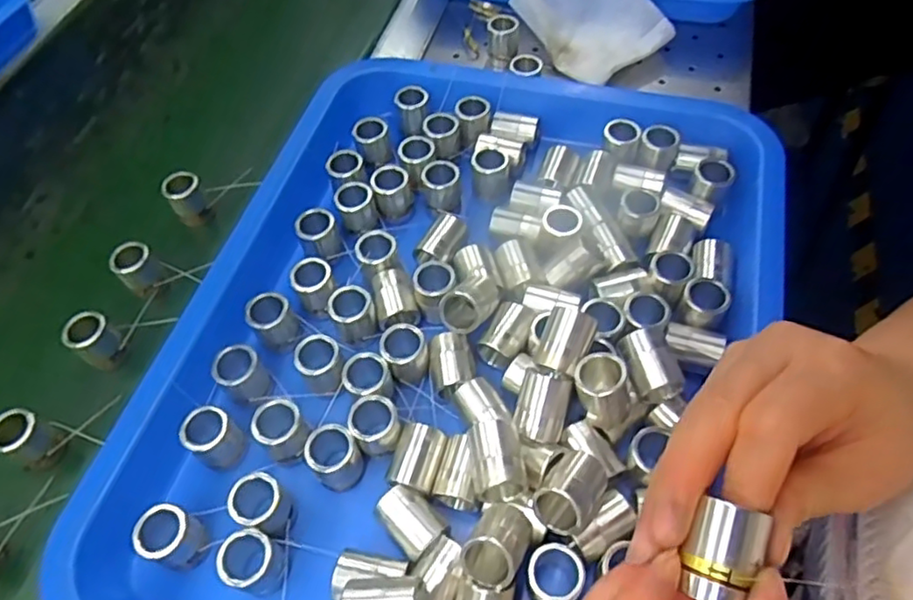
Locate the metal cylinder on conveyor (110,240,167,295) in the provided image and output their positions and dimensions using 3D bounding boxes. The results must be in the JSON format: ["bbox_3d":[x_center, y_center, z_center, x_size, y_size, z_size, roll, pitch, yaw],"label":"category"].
[{"bbox_3d":[-0.193,-0.018,0.387,0.023,0.032,0.020,-38,62,-20],"label":"metal cylinder on conveyor"}]

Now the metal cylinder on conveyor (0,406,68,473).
[{"bbox_3d":[-0.223,0.073,0.330,0.018,0.035,0.023,14,58,13],"label":"metal cylinder on conveyor"}]

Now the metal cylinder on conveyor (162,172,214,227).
[{"bbox_3d":[-0.177,-0.066,0.418,0.022,0.032,0.018,-29,59,-15],"label":"metal cylinder on conveyor"}]

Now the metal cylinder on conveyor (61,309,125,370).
[{"bbox_3d":[-0.205,0.024,0.361,0.019,0.033,0.022,37,66,24],"label":"metal cylinder on conveyor"}]

